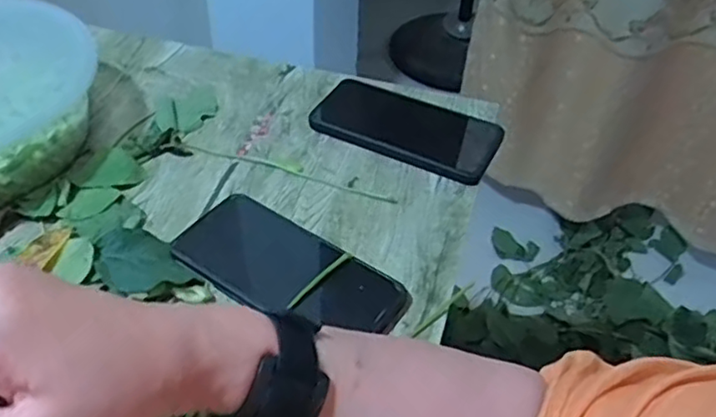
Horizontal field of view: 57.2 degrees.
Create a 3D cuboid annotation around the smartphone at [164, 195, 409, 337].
[{"bbox_3d":[-0.048,0.043,0.471,0.166,0.018,0.077,26,50,21],"label":"smartphone"}]

